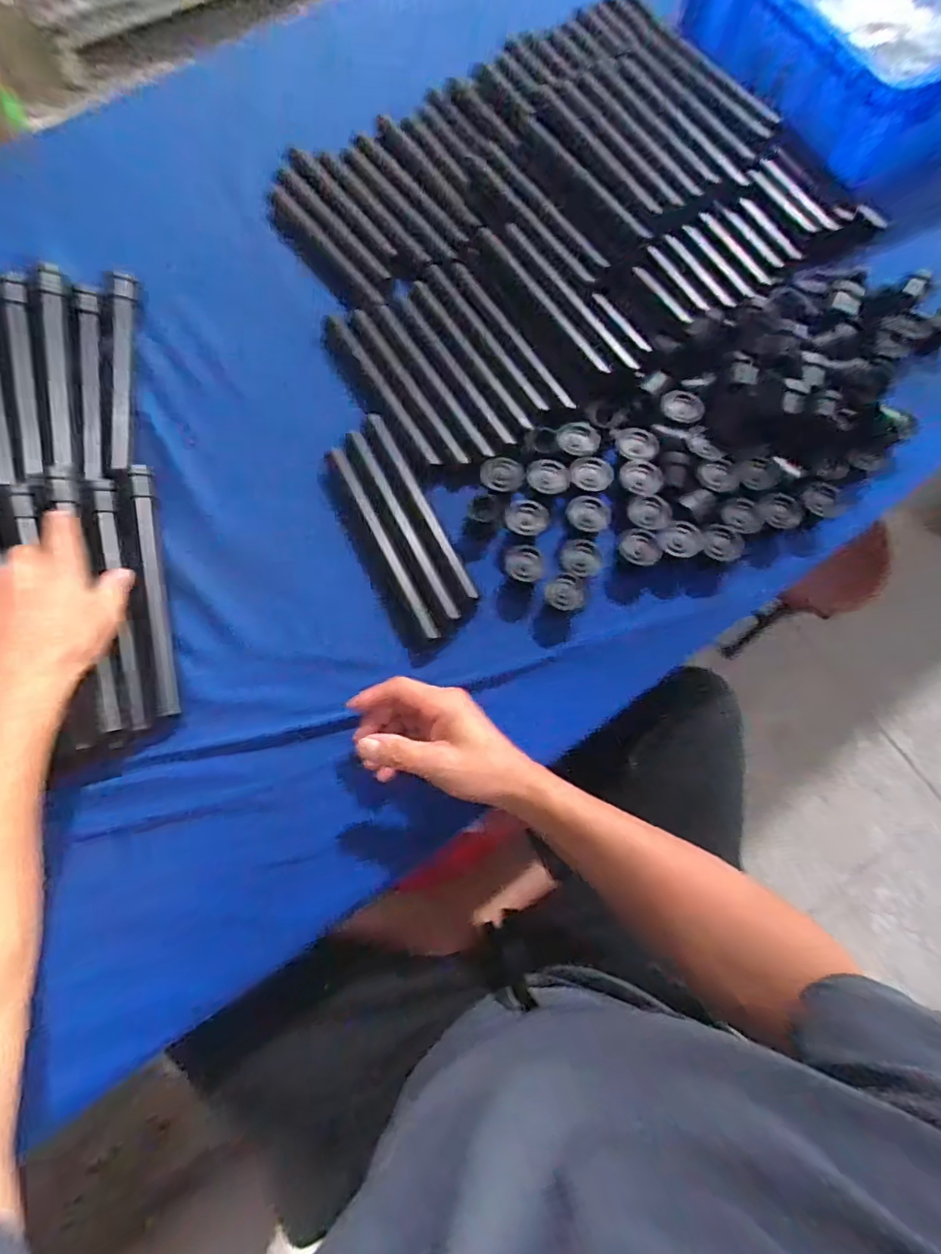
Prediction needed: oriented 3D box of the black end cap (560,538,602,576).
[{"bbox_3d":[0.102,-0.063,0.501,0.036,0.021,0.037,0,74,0],"label":"black end cap"}]

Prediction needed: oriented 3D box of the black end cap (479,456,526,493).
[{"bbox_3d":[0.031,-0.147,0.523,0.045,0.014,0.036,38,77,10],"label":"black end cap"}]

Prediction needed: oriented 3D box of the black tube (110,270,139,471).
[{"bbox_3d":[-0.359,-0.268,0.559,0.026,0.018,0.235,-8,74,-3],"label":"black tube"}]

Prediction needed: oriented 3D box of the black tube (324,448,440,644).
[{"bbox_3d":[-0.088,-0.078,0.521,0.027,0.027,0.212,-27,76,-8],"label":"black tube"}]

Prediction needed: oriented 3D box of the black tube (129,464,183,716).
[{"bbox_3d":[-0.292,-0.039,0.500,0.019,0.015,0.247,-14,74,-4],"label":"black tube"}]

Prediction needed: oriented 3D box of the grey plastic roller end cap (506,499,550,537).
[{"bbox_3d":[0.053,-0.103,0.504,0.035,0.015,0.041,-37,77,-10],"label":"grey plastic roller end cap"}]

